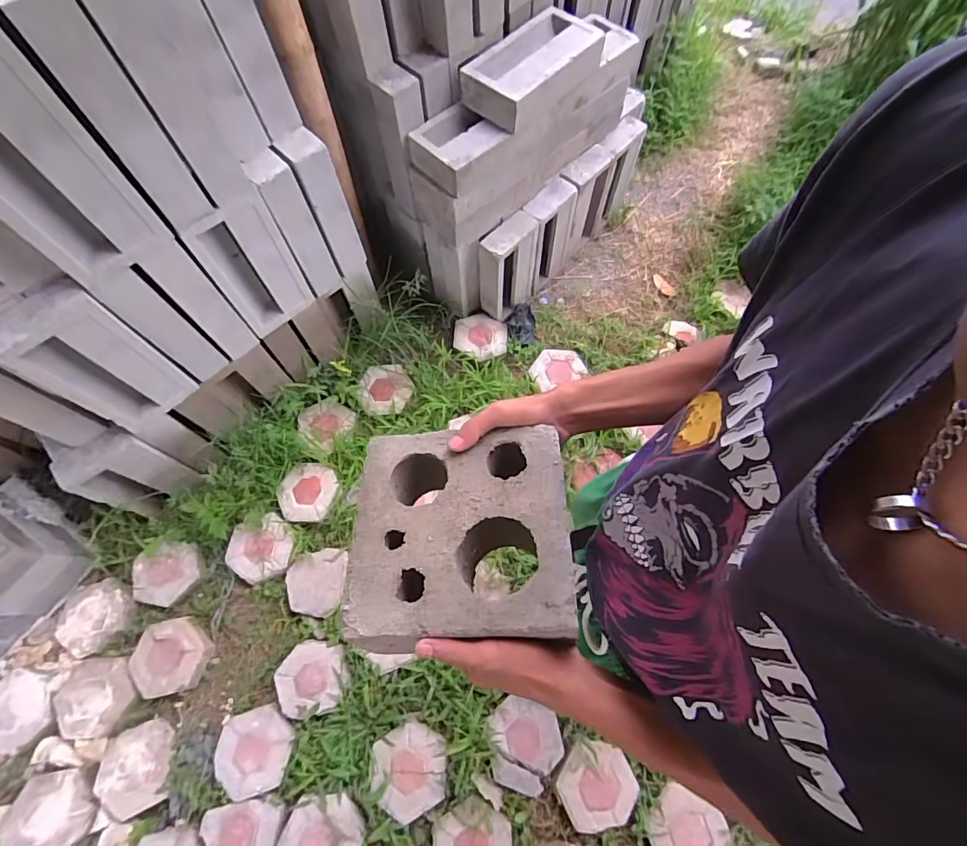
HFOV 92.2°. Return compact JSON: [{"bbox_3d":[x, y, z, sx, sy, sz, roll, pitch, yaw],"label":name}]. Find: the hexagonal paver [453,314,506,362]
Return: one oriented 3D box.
[{"bbox_3d":[-0.010,-0.320,1.766,0.199,0.070,0.195,2,68,2],"label":"hexagonal paver"}]

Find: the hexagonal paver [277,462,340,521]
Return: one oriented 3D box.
[{"bbox_3d":[-0.579,0.232,1.545,0.182,0.042,0.208,21,70,10],"label":"hexagonal paver"}]

